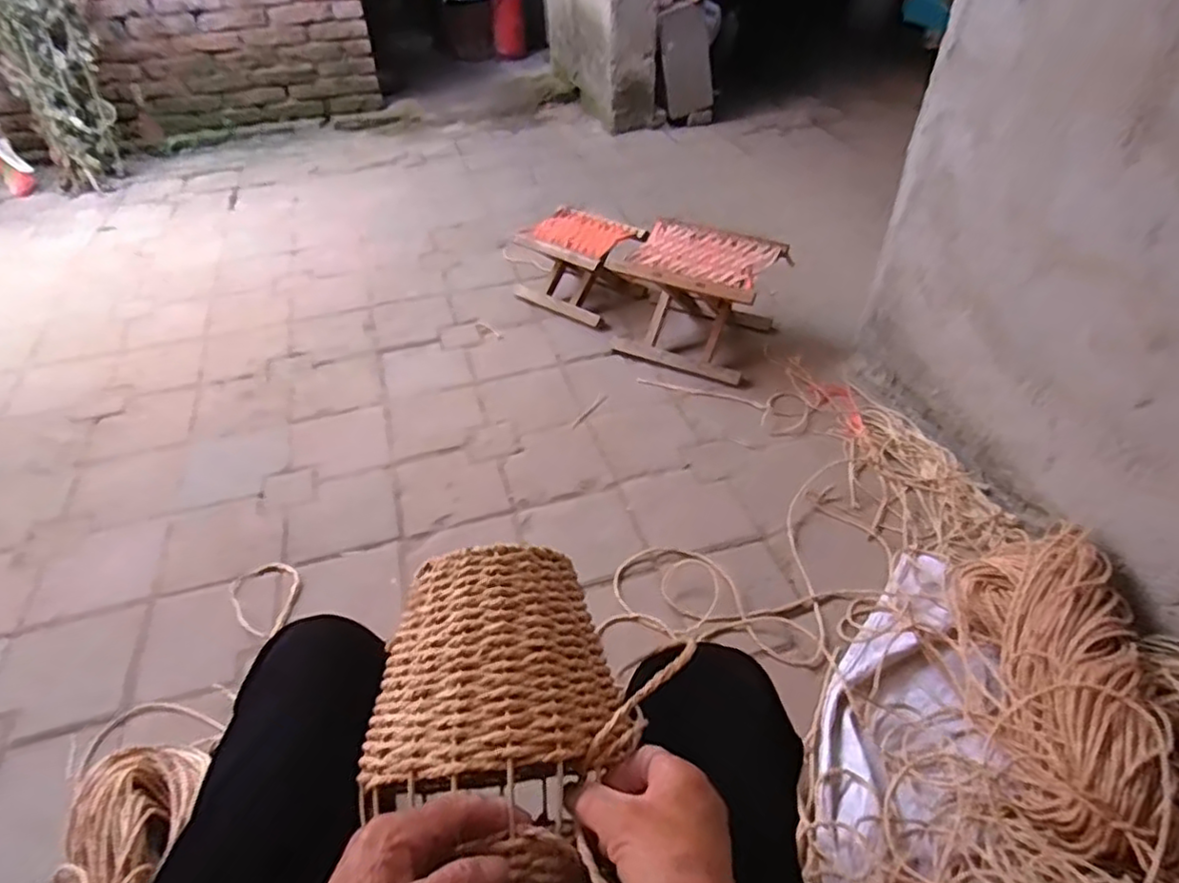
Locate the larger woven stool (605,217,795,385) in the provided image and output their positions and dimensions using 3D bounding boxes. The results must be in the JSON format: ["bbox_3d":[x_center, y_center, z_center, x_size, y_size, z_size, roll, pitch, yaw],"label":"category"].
[{"bbox_3d":[0.255,-0.339,1.558,0.308,0.241,0.278,19,47,19],"label":"larger woven stool"}]

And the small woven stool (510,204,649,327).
[{"bbox_3d":[-0.032,-0.453,1.725,0.300,0.197,0.226,27,50,26],"label":"small woven stool"}]

